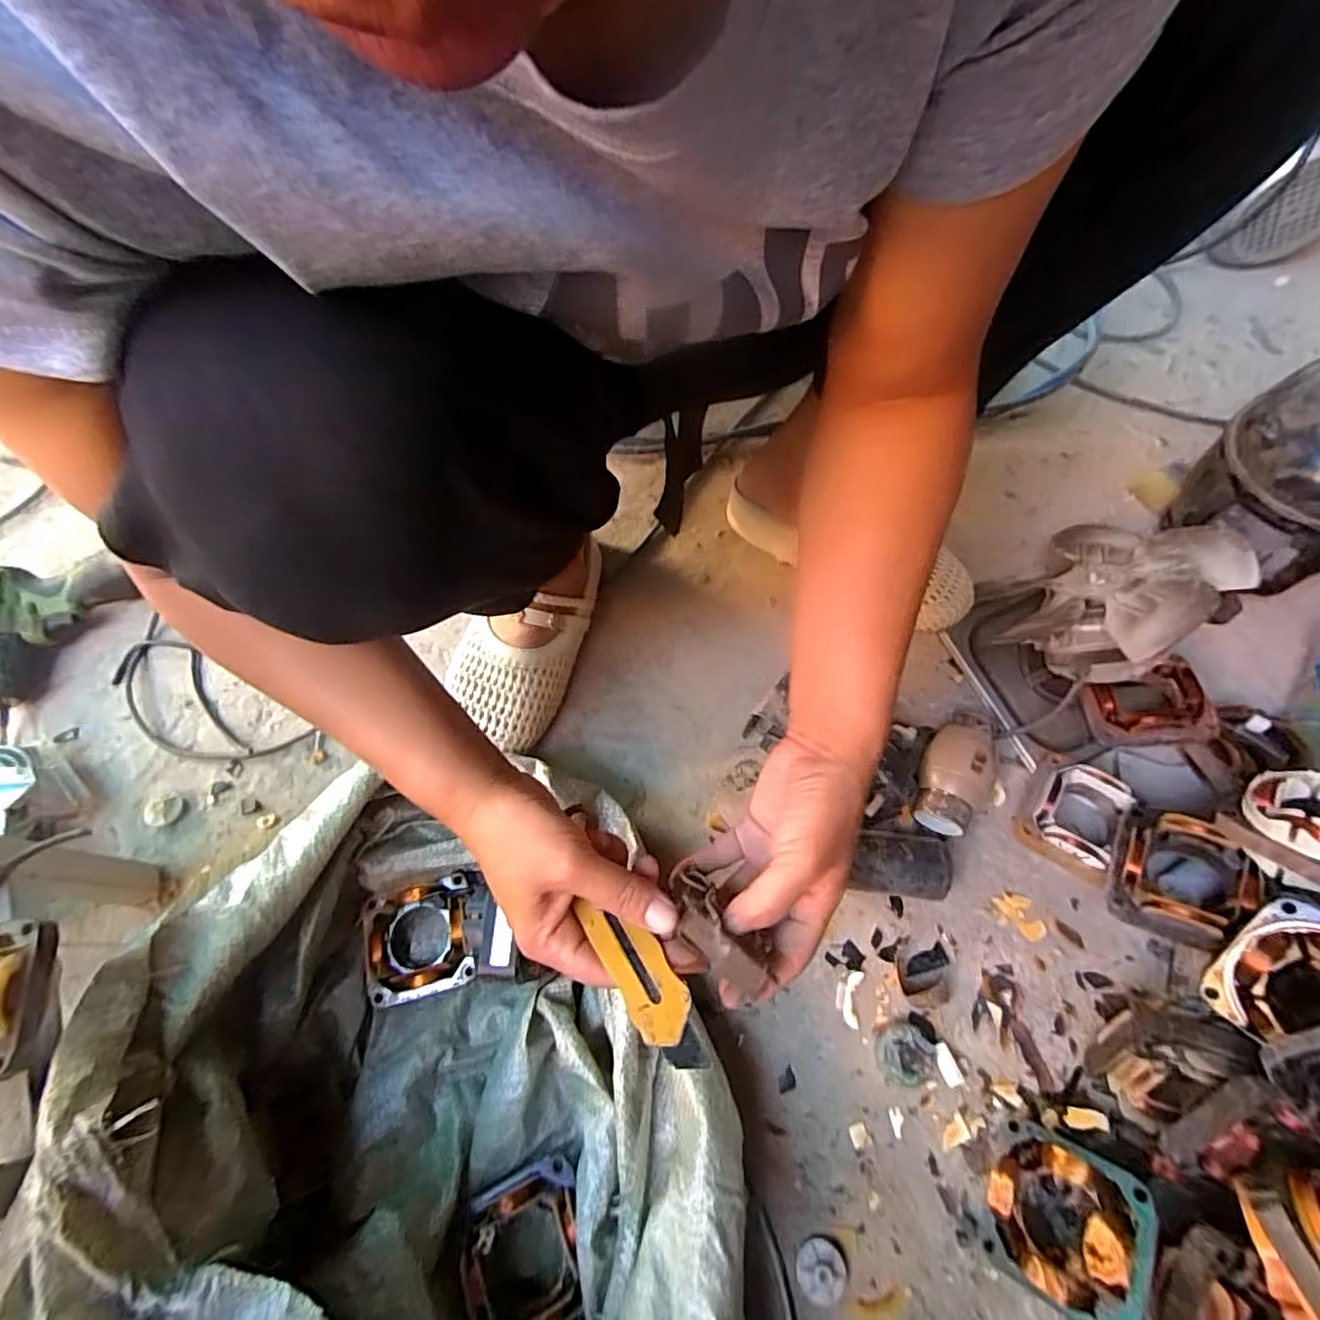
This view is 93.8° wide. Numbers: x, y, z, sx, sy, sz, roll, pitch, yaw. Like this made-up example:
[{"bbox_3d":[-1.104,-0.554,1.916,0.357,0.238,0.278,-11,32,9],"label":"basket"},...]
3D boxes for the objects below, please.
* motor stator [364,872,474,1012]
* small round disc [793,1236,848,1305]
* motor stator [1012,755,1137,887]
[{"bbox_3d":[-0.185,0.217,0.479,0.079,0.028,0.078,-15,64,-4],"label":"motor stator"},{"bbox_3d":[0.101,0.384,0.386,0.030,0.013,0.032,-1,64,3],"label":"small round disc"},{"bbox_3d":[0.324,0.123,0.489,0.068,0.039,0.085,30,69,17],"label":"motor stator"}]

